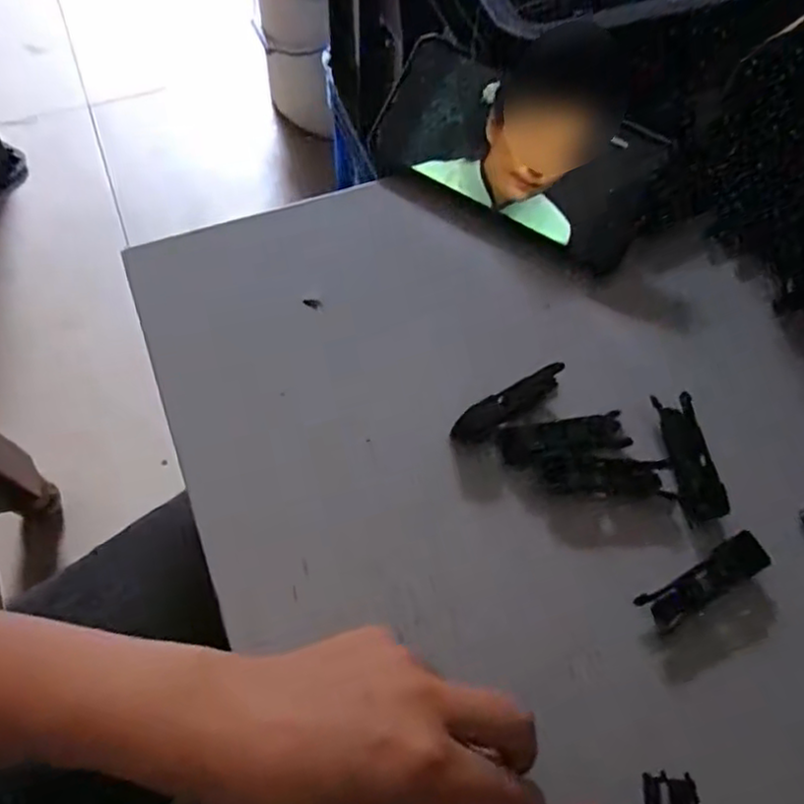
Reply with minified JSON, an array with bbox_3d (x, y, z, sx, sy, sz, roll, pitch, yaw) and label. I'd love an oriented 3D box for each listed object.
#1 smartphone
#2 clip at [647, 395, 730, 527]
[{"bbox_3d":[0.066,-0.146,0.401,0.162,0.014,0.078,29,99,9],"label":"smartphone"},{"bbox_3d":[0.146,0.027,0.348,0.023,0.004,0.066,-7,65,-6],"label":"clip"}]

